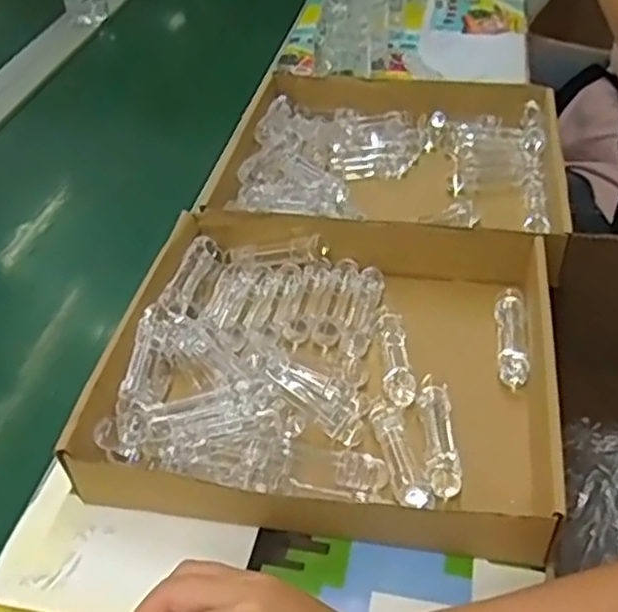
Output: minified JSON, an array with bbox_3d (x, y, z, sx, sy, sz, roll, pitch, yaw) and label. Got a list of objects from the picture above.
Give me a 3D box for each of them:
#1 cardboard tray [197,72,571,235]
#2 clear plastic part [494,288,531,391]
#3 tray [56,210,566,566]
[{"bbox_3d":[0.088,-0.149,0.762,0.325,0.056,0.296,6,43,11],"label":"cardboard tray"},{"bbox_3d":[0.156,0.025,0.566,0.020,0.030,0.087,3,42,7],"label":"clear plastic part"},{"bbox_3d":[0.017,0.038,0.543,0.308,0.055,0.272,5,43,9],"label":"tray"}]

